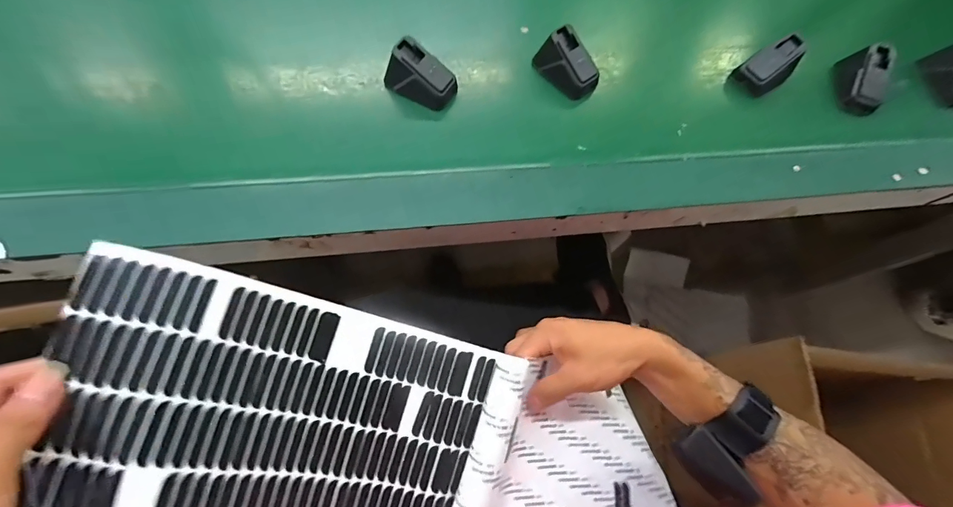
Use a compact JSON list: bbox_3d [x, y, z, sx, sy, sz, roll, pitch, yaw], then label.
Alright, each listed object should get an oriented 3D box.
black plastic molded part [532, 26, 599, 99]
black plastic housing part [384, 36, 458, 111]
[{"bbox_3d":[0.096,-0.201,0.438,0.070,0.043,0.039,39,70,13],"label":"black plastic molded part"},{"bbox_3d":[-0.053,-0.176,0.413,0.068,0.042,0.044,26,68,8],"label":"black plastic housing part"}]

